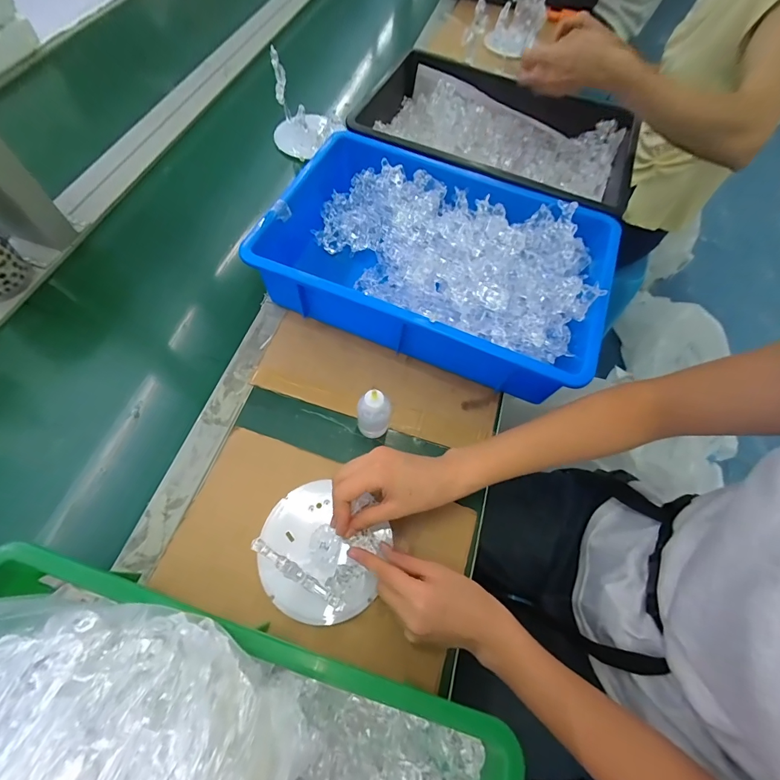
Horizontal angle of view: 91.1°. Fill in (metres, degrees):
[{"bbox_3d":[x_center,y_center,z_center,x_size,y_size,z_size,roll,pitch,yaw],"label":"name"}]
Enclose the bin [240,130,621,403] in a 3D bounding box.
[{"bbox_3d":[0.065,-0.169,0.507,0.416,0.100,0.275,21,64,7],"label":"bin"}]

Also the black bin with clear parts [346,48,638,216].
[{"bbox_3d":[0.159,-0.401,0.633,0.445,0.096,0.269,20,64,7],"label":"black bin with clear parts"}]

